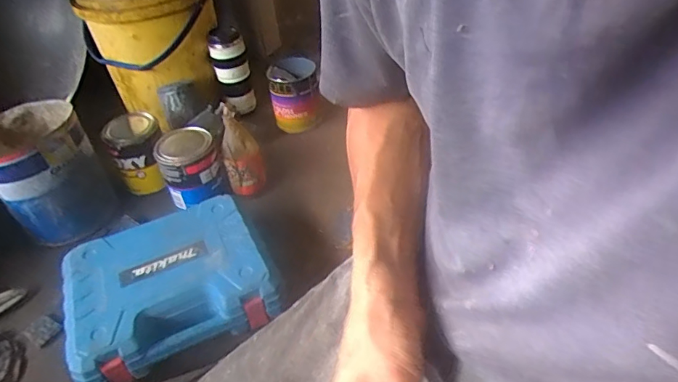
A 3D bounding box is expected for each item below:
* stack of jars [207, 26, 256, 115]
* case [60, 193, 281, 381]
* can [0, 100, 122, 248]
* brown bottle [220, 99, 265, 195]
[{"bbox_3d":[-0.236,-0.265,1.101,0.075,0.170,0.076,-15,41,-9],"label":"stack of jars"},{"bbox_3d":[-0.249,0.141,0.740,0.277,0.085,0.239,-21,42,-16],"label":"case"},{"bbox_3d":[-0.525,-0.027,0.903,0.171,0.217,0.182,-29,45,-24],"label":"can"},{"bbox_3d":[-0.175,-0.070,0.887,0.061,0.159,0.050,3,41,12],"label":"brown bottle"}]

